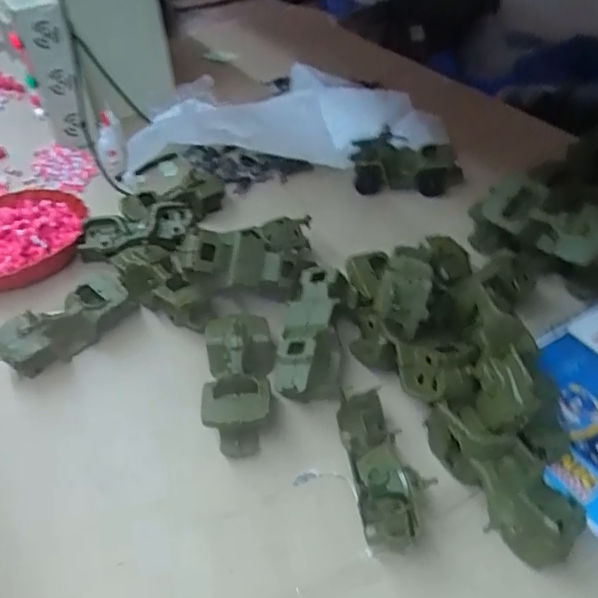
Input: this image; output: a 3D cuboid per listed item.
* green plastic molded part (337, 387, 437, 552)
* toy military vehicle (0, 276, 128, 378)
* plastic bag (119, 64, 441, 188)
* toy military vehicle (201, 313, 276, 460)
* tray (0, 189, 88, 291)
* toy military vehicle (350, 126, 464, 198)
[{"bbox_3d":[0.091,0.178,0.629,0.075,0.038,0.176,-9,42,-4],"label":"green plastic molded part"},{"bbox_3d":[-0.320,0.035,0.809,0.071,0.065,0.178,30,52,33],"label":"toy military vehicle"},{"bbox_3d":[-0.048,-0.324,1.112,0.622,0.163,0.192,1,42,7],"label":"plastic bag"},{"bbox_3d":[-0.071,0.097,0.712,0.083,0.057,0.182,-6,42,-1],"label":"toy military vehicle"},{"bbox_3d":[-0.474,-0.098,0.983,0.247,0.052,0.228,-22,44,-18],"label":"tray"},{"bbox_3d":[0.191,-0.245,1.053,0.191,0.089,0.095,4,43,10],"label":"toy military vehicle"}]

